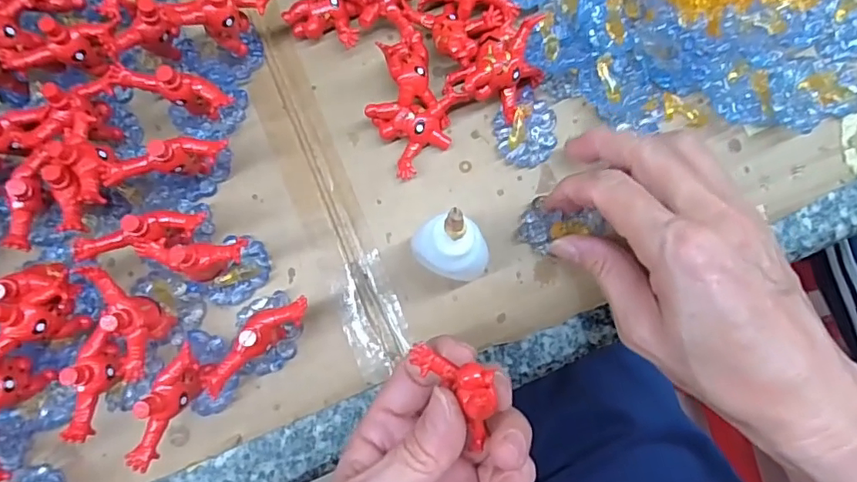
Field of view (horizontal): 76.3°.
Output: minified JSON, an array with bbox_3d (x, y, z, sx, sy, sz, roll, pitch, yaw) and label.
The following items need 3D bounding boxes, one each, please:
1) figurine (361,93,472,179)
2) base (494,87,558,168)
[{"bbox_3d":[-0.002,-0.051,0.268,0.048,0.017,0.035,-11,83,-1],"label":"figurine"},{"bbox_3d":[0.049,-0.057,0.271,0.030,0.013,0.039,-4,82,0],"label":"base"}]

